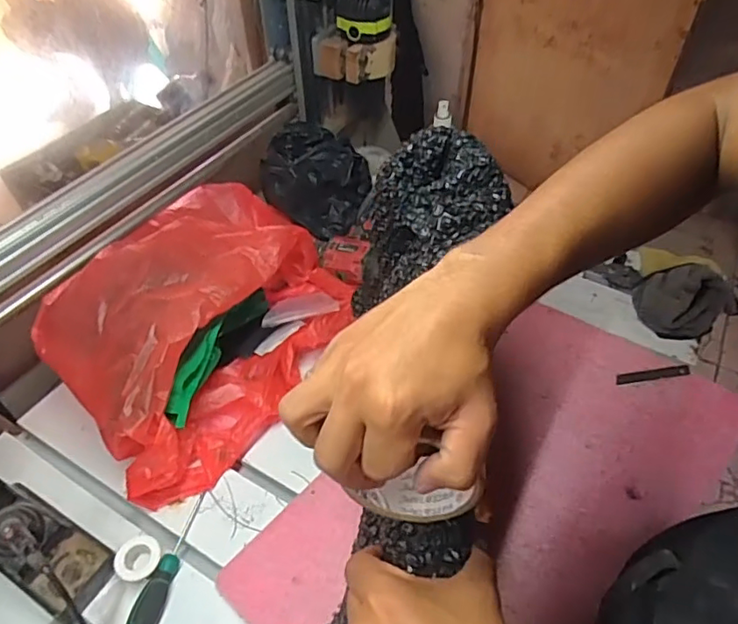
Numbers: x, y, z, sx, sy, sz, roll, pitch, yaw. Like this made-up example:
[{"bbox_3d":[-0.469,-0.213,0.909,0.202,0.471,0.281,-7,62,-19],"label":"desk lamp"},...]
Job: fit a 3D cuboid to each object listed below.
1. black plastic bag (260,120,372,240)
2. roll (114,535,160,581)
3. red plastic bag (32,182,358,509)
[{"bbox_3d":[-0.085,-0.206,0.870,0.142,0.119,0.125,31,55,25],"label":"black plastic bag"},{"bbox_3d":[-0.230,0.246,0.567,0.041,0.019,0.043,0,48,0],"label":"roll"},{"bbox_3d":[-0.203,-0.014,0.713,0.300,0.160,0.416,28,54,23],"label":"red plastic bag"}]

